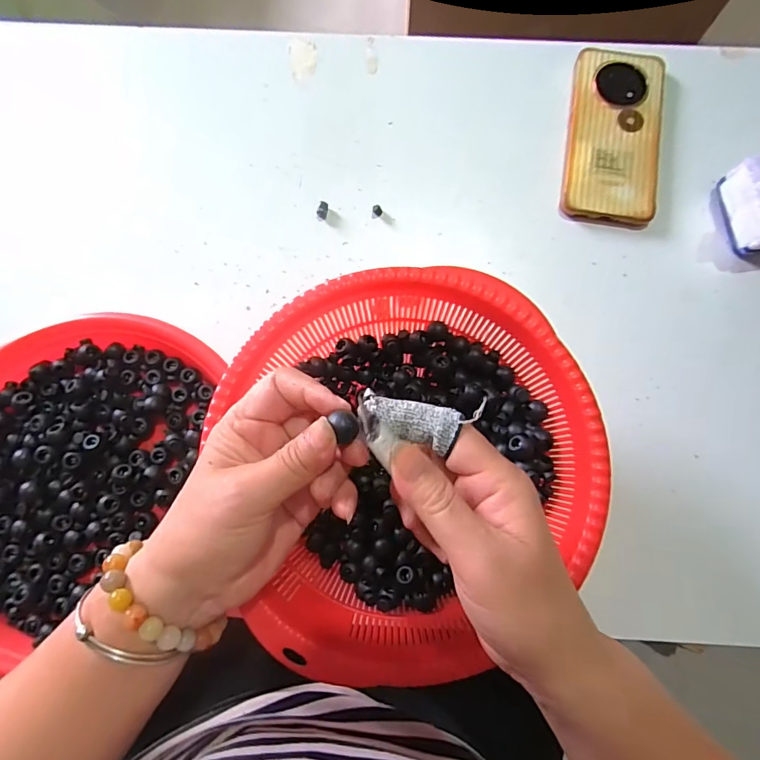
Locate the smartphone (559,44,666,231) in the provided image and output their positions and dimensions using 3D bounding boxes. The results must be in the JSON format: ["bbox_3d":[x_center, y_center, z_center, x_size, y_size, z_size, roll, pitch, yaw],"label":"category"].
[{"bbox_3d":[0.203,-0.213,0.392,0.078,0.017,0.159,8,79,2],"label":"smartphone"}]

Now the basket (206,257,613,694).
[{"bbox_3d":[0.021,0.052,0.306,0.216,0.088,0.232,0,79,0],"label":"basket"}]

